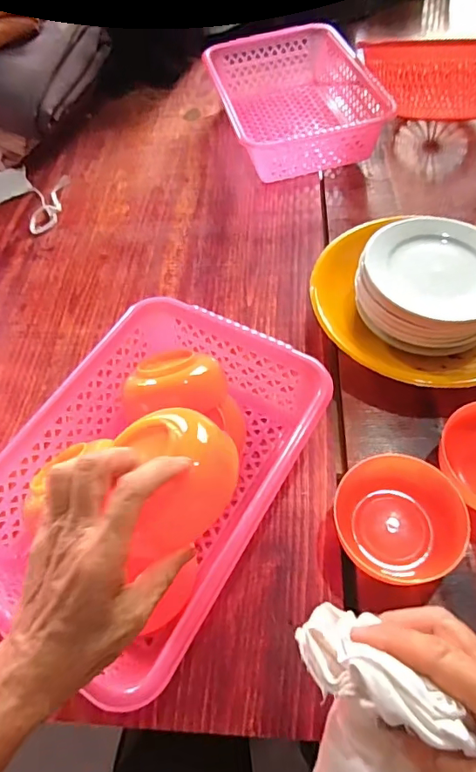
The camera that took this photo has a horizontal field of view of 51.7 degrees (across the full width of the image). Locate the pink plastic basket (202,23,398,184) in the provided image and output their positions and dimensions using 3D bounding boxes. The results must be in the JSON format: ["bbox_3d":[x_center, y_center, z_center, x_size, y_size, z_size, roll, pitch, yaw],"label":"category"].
[{"bbox_3d":[0.081,-0.436,0.750,0.203,0.082,0.284,-13,57,-4],"label":"pink plastic basket"}]

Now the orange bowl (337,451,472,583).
[{"bbox_3d":[0.133,0.113,0.415,0.100,0.044,0.099,-2,57,3],"label":"orange bowl"}]

